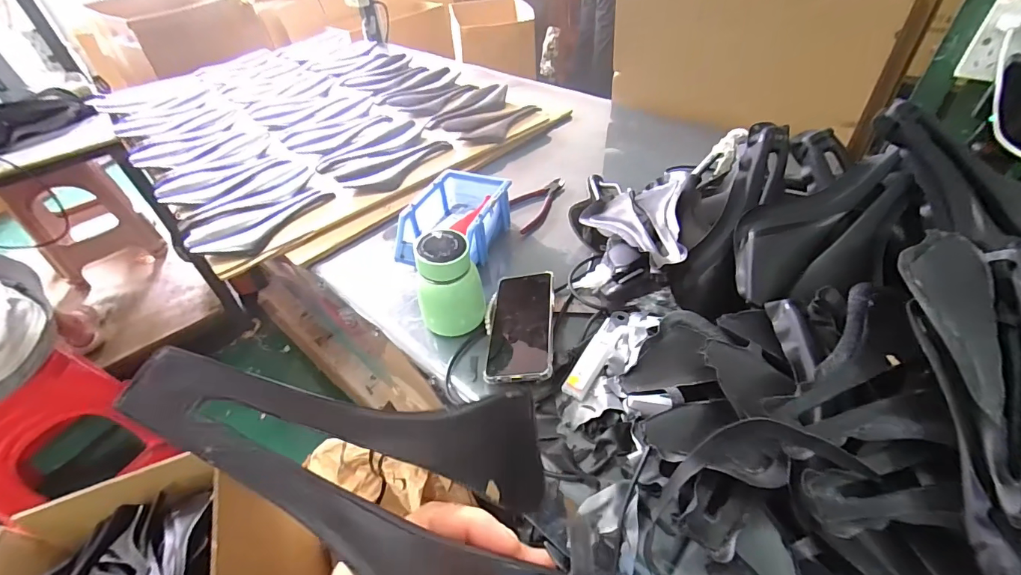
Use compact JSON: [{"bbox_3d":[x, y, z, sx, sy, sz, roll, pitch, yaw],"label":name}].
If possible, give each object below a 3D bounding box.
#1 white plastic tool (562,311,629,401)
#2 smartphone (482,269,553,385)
[{"bbox_3d":[0.099,0.073,0.504,0.029,0.017,0.123,22,52,26],"label":"white plastic tool"},{"bbox_3d":[0.014,0.043,0.532,0.075,0.014,0.162,-4,45,11],"label":"smartphone"}]

